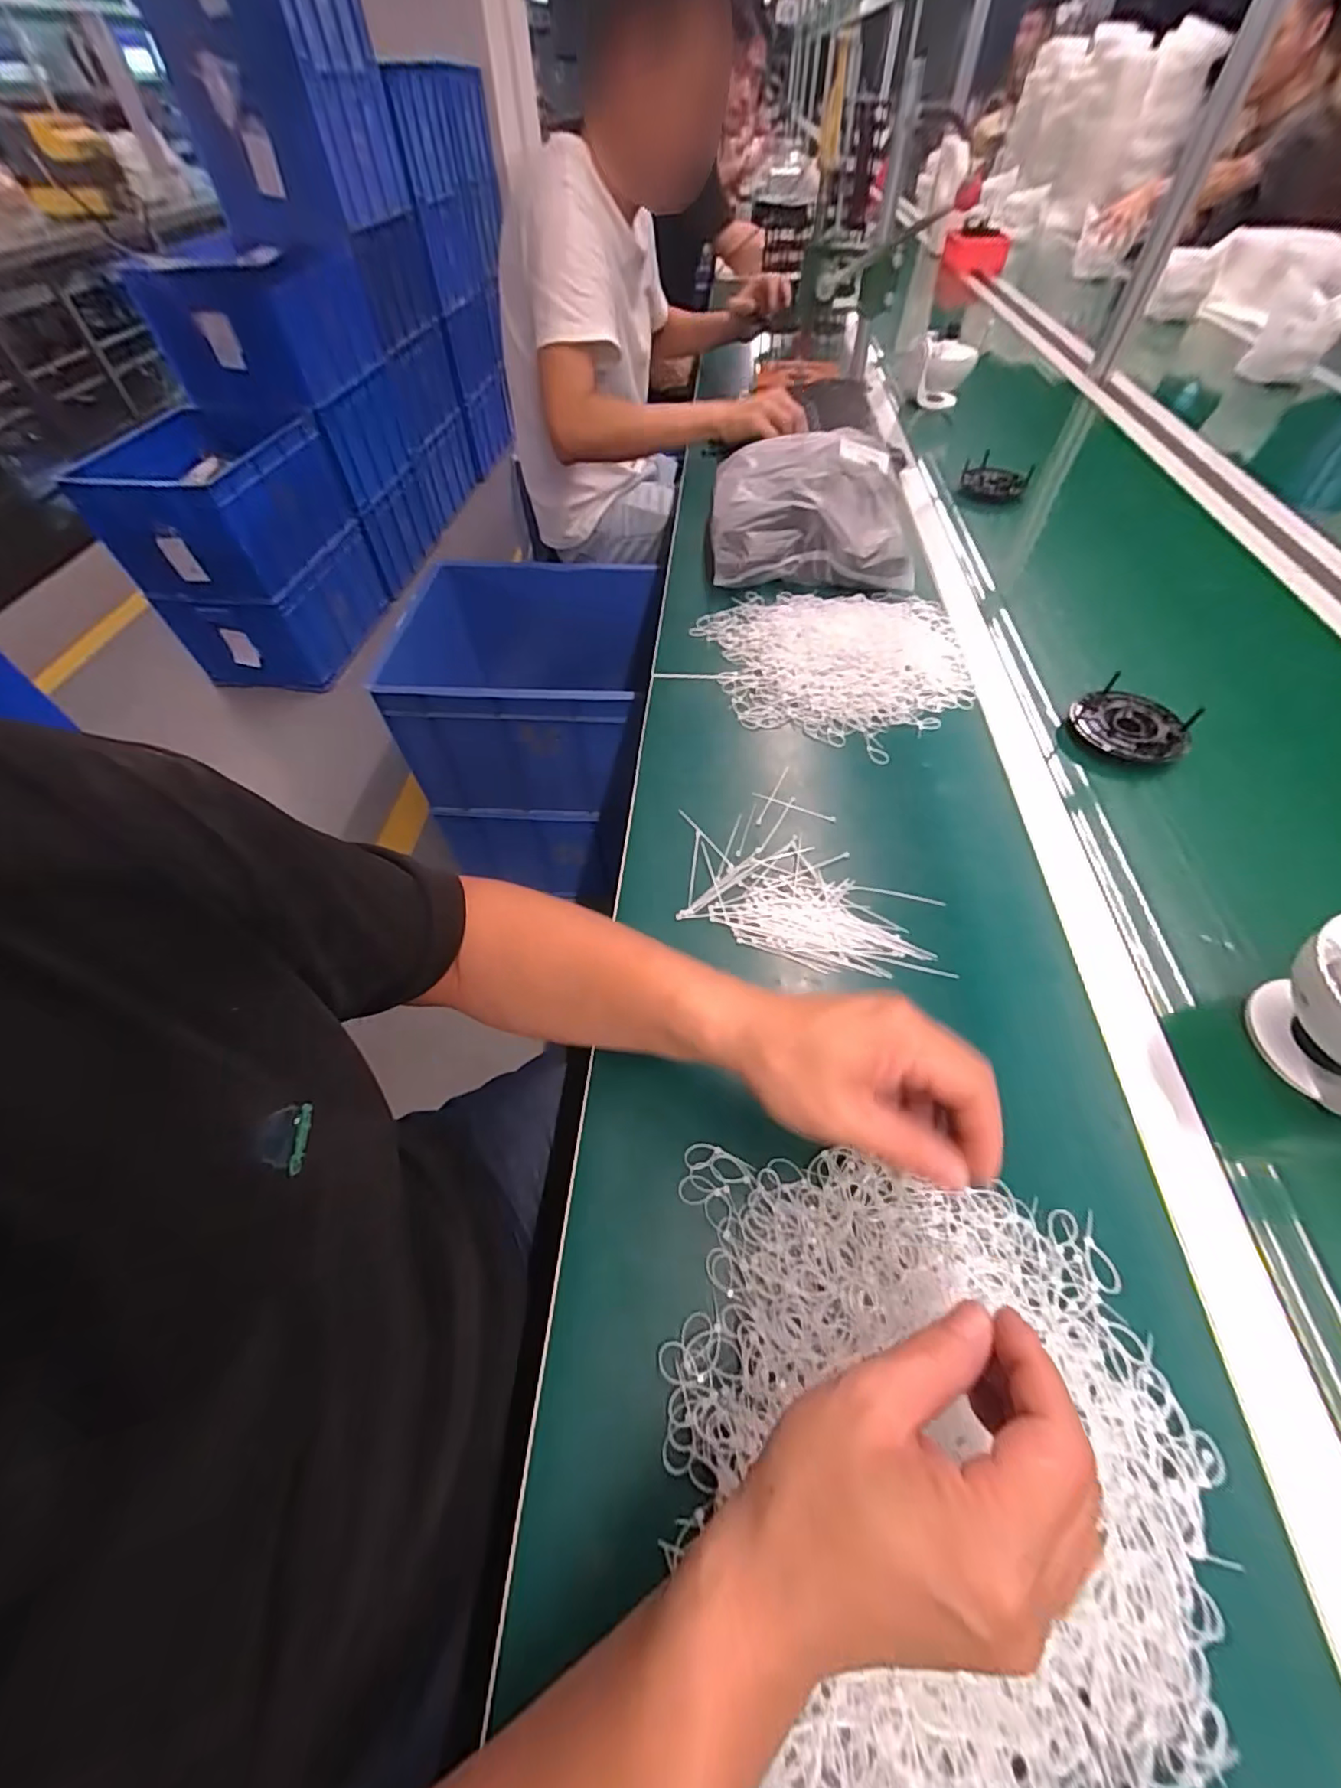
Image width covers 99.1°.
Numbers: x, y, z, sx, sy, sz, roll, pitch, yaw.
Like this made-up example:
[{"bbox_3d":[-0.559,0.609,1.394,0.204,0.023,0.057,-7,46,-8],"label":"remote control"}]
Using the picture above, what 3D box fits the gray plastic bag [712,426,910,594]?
[{"bbox_3d":[0.176,-0.519,0.764,0.241,0.083,0.279,0,55,0],"label":"gray plastic bag"}]

